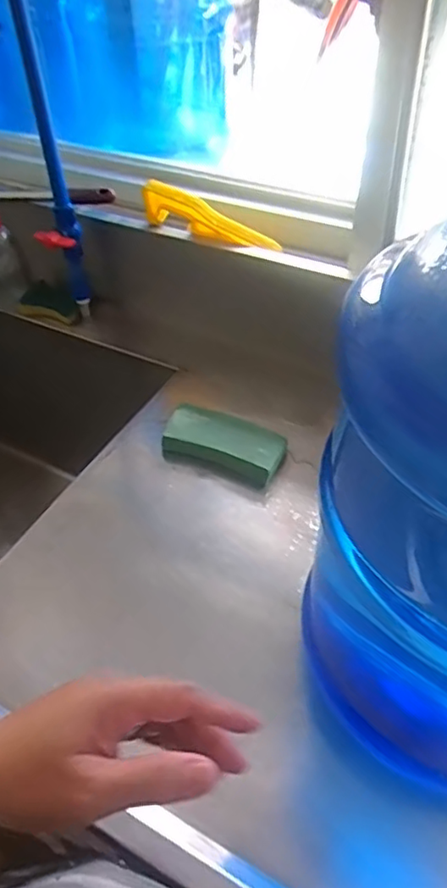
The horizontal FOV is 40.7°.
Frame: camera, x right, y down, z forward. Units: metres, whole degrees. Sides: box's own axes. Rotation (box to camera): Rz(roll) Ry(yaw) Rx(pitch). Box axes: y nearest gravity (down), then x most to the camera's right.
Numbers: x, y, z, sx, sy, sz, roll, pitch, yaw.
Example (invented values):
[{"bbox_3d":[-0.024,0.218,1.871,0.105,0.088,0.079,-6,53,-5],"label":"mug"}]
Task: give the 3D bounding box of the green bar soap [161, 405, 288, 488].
[{"bbox_3d":[-0.002,0.001,0.740,0.151,0.033,0.071,15,49,16],"label":"green bar soap"}]

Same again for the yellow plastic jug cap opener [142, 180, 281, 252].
[{"bbox_3d":[-0.021,-0.296,0.829,0.193,0.066,0.051,18,45,-15],"label":"yellow plastic jug cap opener"}]

